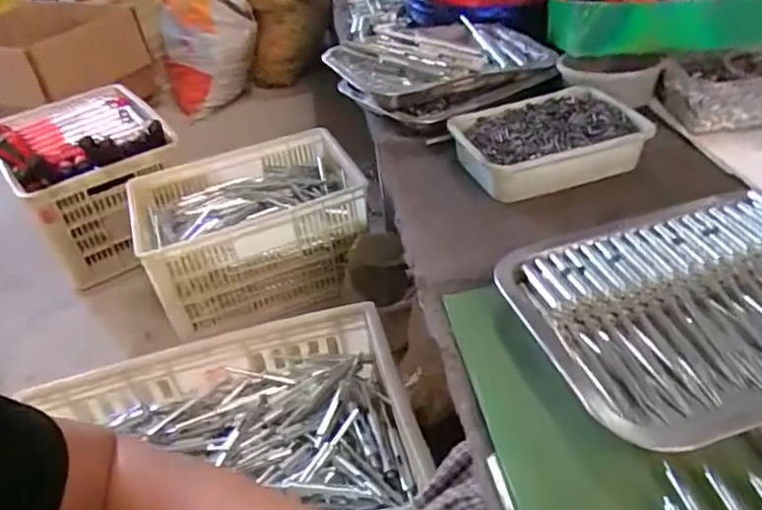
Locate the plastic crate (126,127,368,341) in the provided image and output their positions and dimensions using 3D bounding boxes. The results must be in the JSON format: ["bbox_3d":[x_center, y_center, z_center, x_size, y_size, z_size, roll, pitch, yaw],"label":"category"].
[{"bbox_3d":[-0.280,-0.063,1.323,0.474,0.222,0.344,-15,40,-8],"label":"plastic crate"}]

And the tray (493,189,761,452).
[{"bbox_3d":[0.227,0.033,0.409,0.254,0.037,0.193,-15,40,-9],"label":"tray"}]

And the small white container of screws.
[{"bbox_3d":[0.167,-0.116,0.609,0.180,0.042,0.122,-14,40,-8],"label":"small white container of screws"}]

